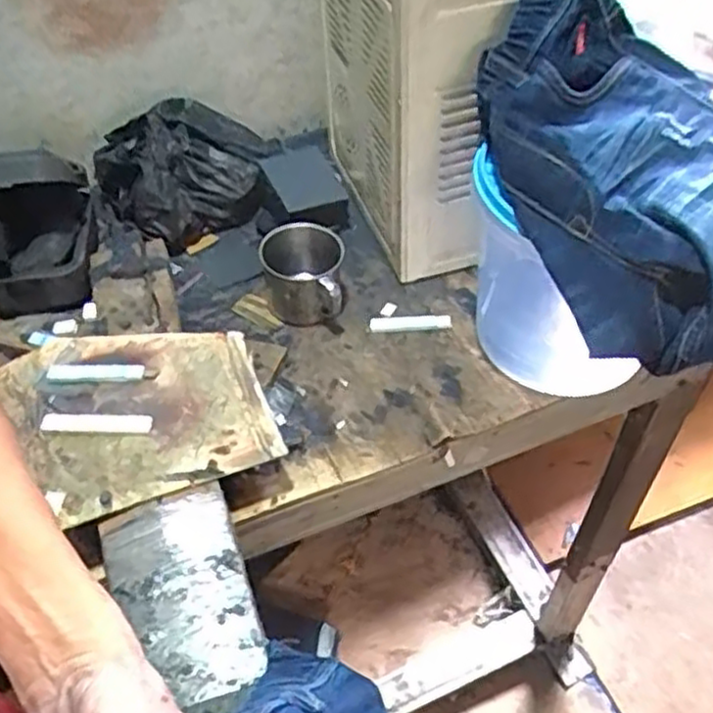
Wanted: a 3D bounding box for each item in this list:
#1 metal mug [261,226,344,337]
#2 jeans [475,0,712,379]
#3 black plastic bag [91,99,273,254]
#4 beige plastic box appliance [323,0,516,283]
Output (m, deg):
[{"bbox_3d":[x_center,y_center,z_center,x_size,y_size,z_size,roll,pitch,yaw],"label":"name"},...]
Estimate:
[{"bbox_3d":[-0.054,-0.080,0.768,0.080,0.070,0.090,-7,51,-2],"label":"metal mug"},{"bbox_3d":[0.216,-0.142,0.568,0.197,0.154,0.277,-16,52,-10],"label":"jeans"},{"bbox_3d":[-0.190,-0.213,0.852,0.187,0.104,0.128,-25,54,-16],"label":"black plastic bag"},{"bbox_3d":[0.093,-0.281,0.732,0.205,0.335,0.236,-13,51,-7],"label":"beige plastic box appliance"}]

